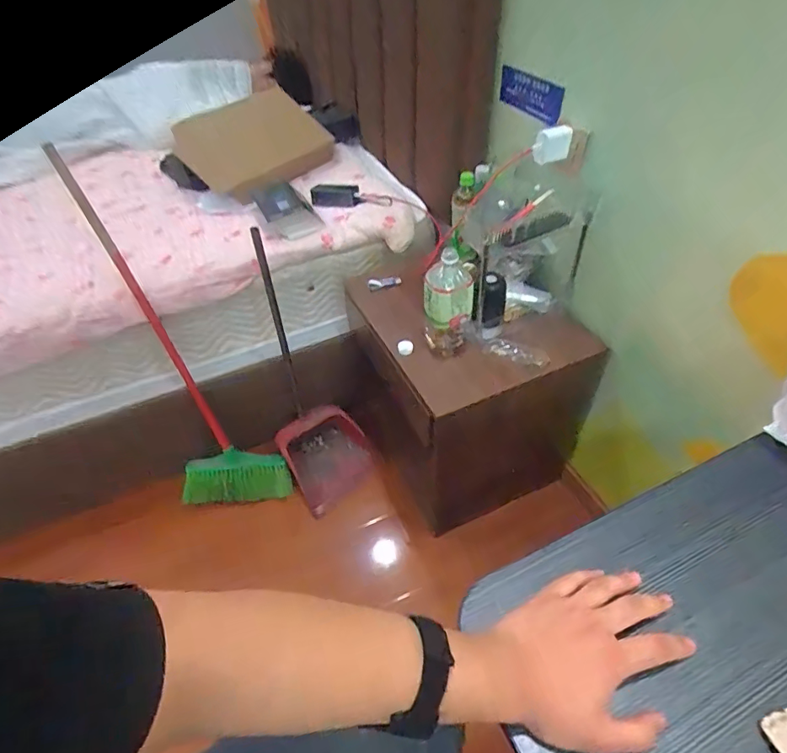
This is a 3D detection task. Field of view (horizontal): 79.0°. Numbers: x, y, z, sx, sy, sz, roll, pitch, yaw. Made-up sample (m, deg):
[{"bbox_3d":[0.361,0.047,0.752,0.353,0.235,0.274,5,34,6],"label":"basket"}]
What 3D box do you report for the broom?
[{"bbox_3d":[-0.577,-0.043,1.173,0.235,0.916,0.167,-35,22,-27],"label":"broom"}]

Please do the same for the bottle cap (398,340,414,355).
[{"bbox_3d":[0.025,-0.058,0.979,0.031,0.036,0.007,0,46,4],"label":"bottle cap"}]

